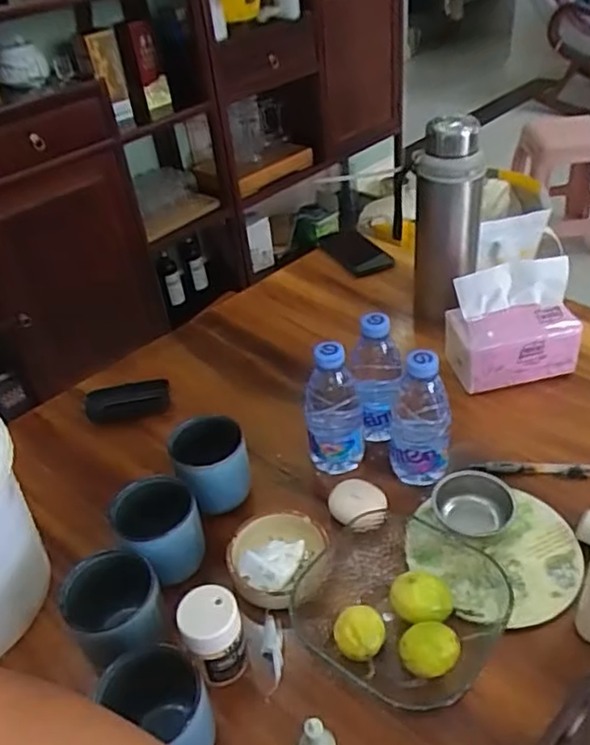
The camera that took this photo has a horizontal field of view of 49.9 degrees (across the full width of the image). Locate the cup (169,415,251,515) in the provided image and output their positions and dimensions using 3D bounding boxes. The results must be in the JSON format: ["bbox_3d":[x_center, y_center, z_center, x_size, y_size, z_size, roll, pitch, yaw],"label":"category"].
[{"bbox_3d":[-0.092,0.104,0.705,0.076,0.096,0.082,-5,38,4],"label":"cup"}]

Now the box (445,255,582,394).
[{"bbox_3d":[0.280,-0.057,0.814,0.147,0.166,0.074,-10,38,-3],"label":"box"}]

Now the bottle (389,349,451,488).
[{"bbox_3d":[0.136,0.047,0.695,0.063,0.161,0.065,2,39,12],"label":"bottle"}]

